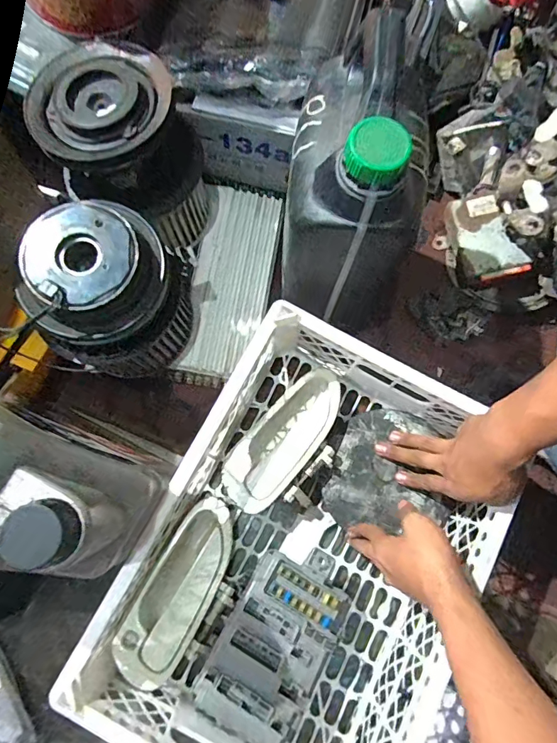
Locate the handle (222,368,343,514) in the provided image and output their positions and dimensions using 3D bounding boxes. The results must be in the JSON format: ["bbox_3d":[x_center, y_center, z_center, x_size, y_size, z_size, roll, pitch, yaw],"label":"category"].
[{"bbox_3d":[0.020,0.091,0.561,0.102,0.034,0.190,42,79,8],"label":"handle"}]

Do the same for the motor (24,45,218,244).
[{"bbox_3d":[-0.166,-0.240,0.523,0.154,0.182,0.147,28,77,5],"label":"motor"}]

